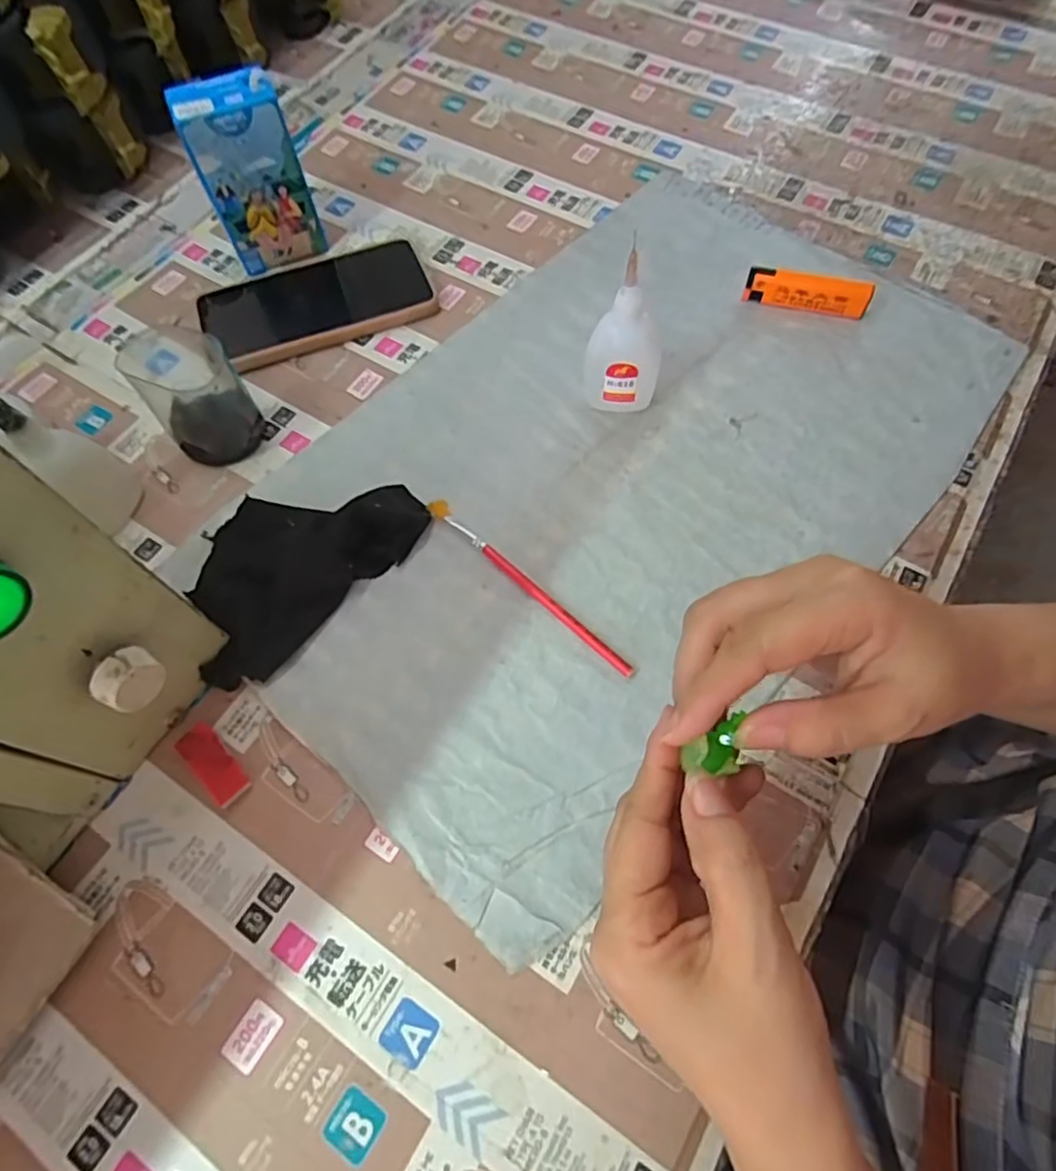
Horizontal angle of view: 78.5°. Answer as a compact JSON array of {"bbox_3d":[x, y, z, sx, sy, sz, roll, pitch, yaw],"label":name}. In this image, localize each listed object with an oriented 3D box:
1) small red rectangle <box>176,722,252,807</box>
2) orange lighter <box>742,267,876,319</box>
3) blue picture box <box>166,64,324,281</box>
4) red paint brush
[{"bbox_3d":[-0.157,0.088,0.323,0.045,0.005,0.018,42,71,17],"label":"small red rectangle"},{"bbox_3d":[0.189,-0.198,0.439,0.080,0.027,0.011,11,65,4],"label":"orange lighter"},{"bbox_3d":[-0.190,-0.280,0.446,0.065,0.109,0.045,-26,68,-12],"label":"blue picture box"},{"bbox_3d":[-0.001,-0.003,0.358,0.152,0.008,0.010,41,70,16],"label":"red paint brush"}]

